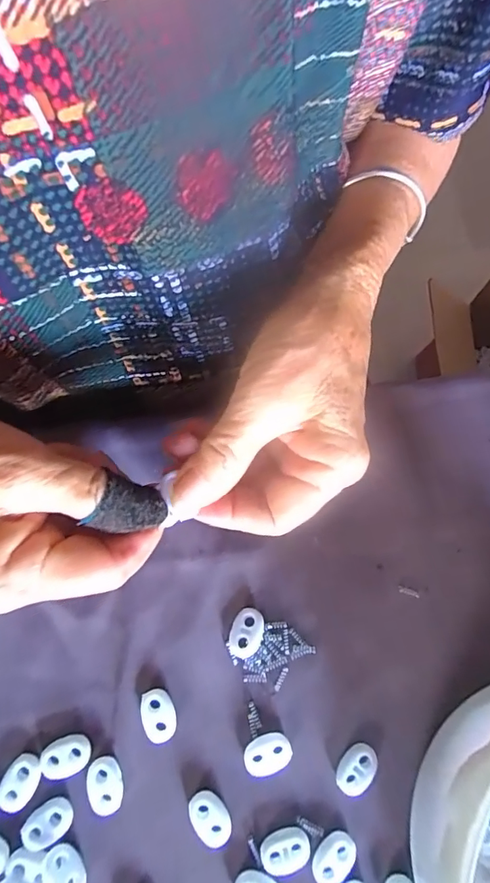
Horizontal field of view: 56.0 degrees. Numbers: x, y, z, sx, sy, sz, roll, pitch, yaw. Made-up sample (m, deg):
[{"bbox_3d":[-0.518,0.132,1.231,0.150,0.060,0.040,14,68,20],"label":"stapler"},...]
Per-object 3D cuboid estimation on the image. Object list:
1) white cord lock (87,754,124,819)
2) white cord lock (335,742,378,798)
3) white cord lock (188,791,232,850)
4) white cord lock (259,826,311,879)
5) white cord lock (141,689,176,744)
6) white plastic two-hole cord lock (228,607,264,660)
[{"bbox_3d":[-0.064,0.159,0.212,0.015,0.004,0.023,-10,75,-4],"label":"white cord lock"},{"bbox_3d":[0.053,0.156,0.218,0.015,0.006,0.023,38,77,8],"label":"white cord lock"},{"bbox_3d":[-0.016,0.173,0.212,0.015,0.005,0.022,-32,78,-10],"label":"white cord lock"},{"bbox_3d":[0.018,0.186,0.209,0.022,0.004,0.016,-18,76,-6],"label":"white cord lock"},{"bbox_3d":[-0.041,0.131,0.221,0.015,0.004,0.022,-13,76,-5],"label":"white cord lock"},{"bbox_3d":[0.001,0.096,0.229,0.016,0.006,0.024,16,75,3],"label":"white plastic two-hole cord lock"}]

